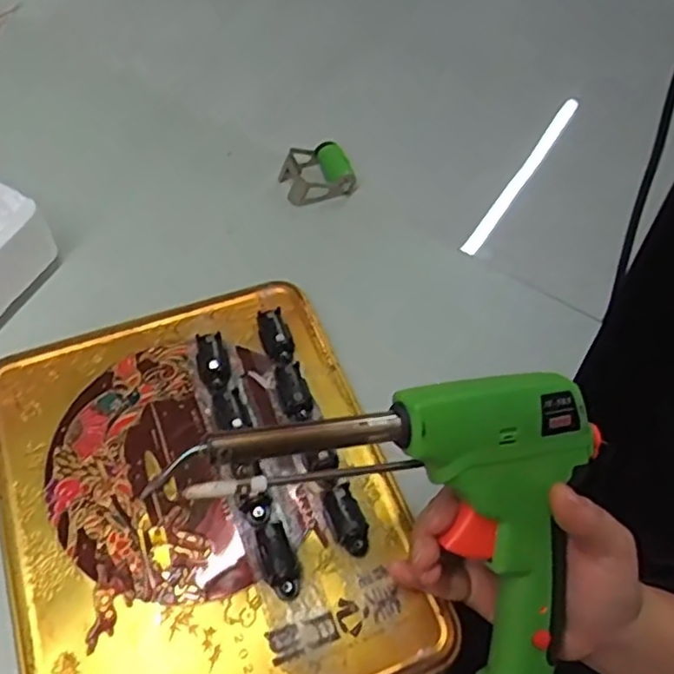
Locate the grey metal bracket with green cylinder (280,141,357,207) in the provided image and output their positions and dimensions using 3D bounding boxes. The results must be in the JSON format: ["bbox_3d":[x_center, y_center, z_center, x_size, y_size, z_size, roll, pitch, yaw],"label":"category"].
[{"bbox_3d":[-0.015,-0.119,0.491,0.047,0.030,0.045,-14,59,-13],"label":"grey metal bracket with green cylinder"}]

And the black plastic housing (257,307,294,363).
[{"bbox_3d":[-0.036,0.000,0.398,0.016,0.013,0.035,-12,59,-12],"label":"black plastic housing"}]

